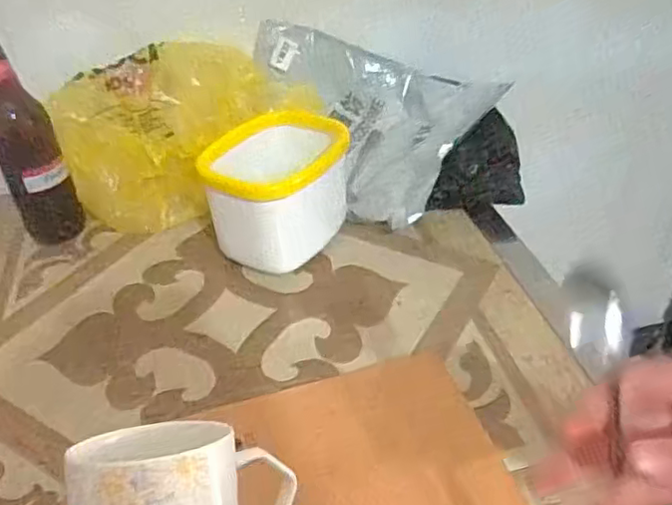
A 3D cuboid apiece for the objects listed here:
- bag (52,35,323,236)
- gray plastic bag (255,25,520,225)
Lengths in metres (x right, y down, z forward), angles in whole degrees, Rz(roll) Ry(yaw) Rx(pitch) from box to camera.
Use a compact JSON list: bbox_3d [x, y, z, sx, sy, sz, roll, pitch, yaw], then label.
[{"bbox_3d":[-0.178,-0.159,0.772,0.302,0.153,0.171,-19,41,-19],"label":"bag"},{"bbox_3d":[0.078,-0.189,0.810,0.235,0.159,0.284,-23,42,-23],"label":"gray plastic bag"}]

